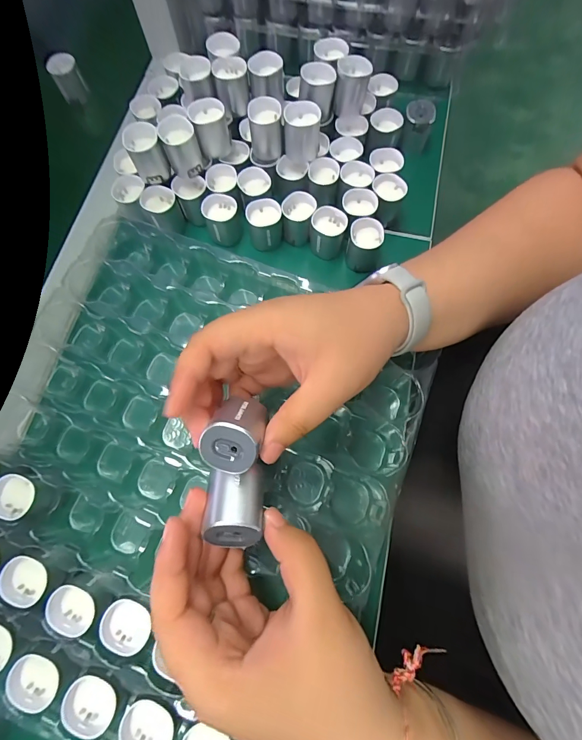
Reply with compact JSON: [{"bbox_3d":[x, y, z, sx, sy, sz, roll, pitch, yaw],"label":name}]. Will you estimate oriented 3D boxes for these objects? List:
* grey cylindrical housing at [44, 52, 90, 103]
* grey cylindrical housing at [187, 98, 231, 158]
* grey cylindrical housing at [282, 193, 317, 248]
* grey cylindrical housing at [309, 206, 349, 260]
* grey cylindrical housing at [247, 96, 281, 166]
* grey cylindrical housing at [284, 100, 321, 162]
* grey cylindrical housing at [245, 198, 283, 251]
[{"bbox_3d":[-0.246,-0.323,0.403,0.030,0.034,0.028,0,72,1],"label":"grey cylindrical housing"},{"bbox_3d":[-0.069,-0.208,0.318,0.029,0.040,0.027,0,72,1],"label":"grey cylindrical housing"},{"bbox_3d":[0.007,-0.135,0.328,0.029,0.033,0.028,-3,72,0],"label":"grey cylindrical housing"},{"bbox_3d":[0.033,-0.120,0.326,0.031,0.036,0.030,0,72,1],"label":"grey cylindrical housing"},{"bbox_3d":[-0.022,-0.207,0.318,0.027,0.040,0.026,0,72,1],"label":"grey cylindrical housing"},{"bbox_3d":[0.010,-0.203,0.316,0.030,0.039,0.025,7,72,3],"label":"grey cylindrical housing"},{"bbox_3d":[-0.023,-0.129,0.326,0.030,0.029,0.033,0,72,1],"label":"grey cylindrical housing"}]

